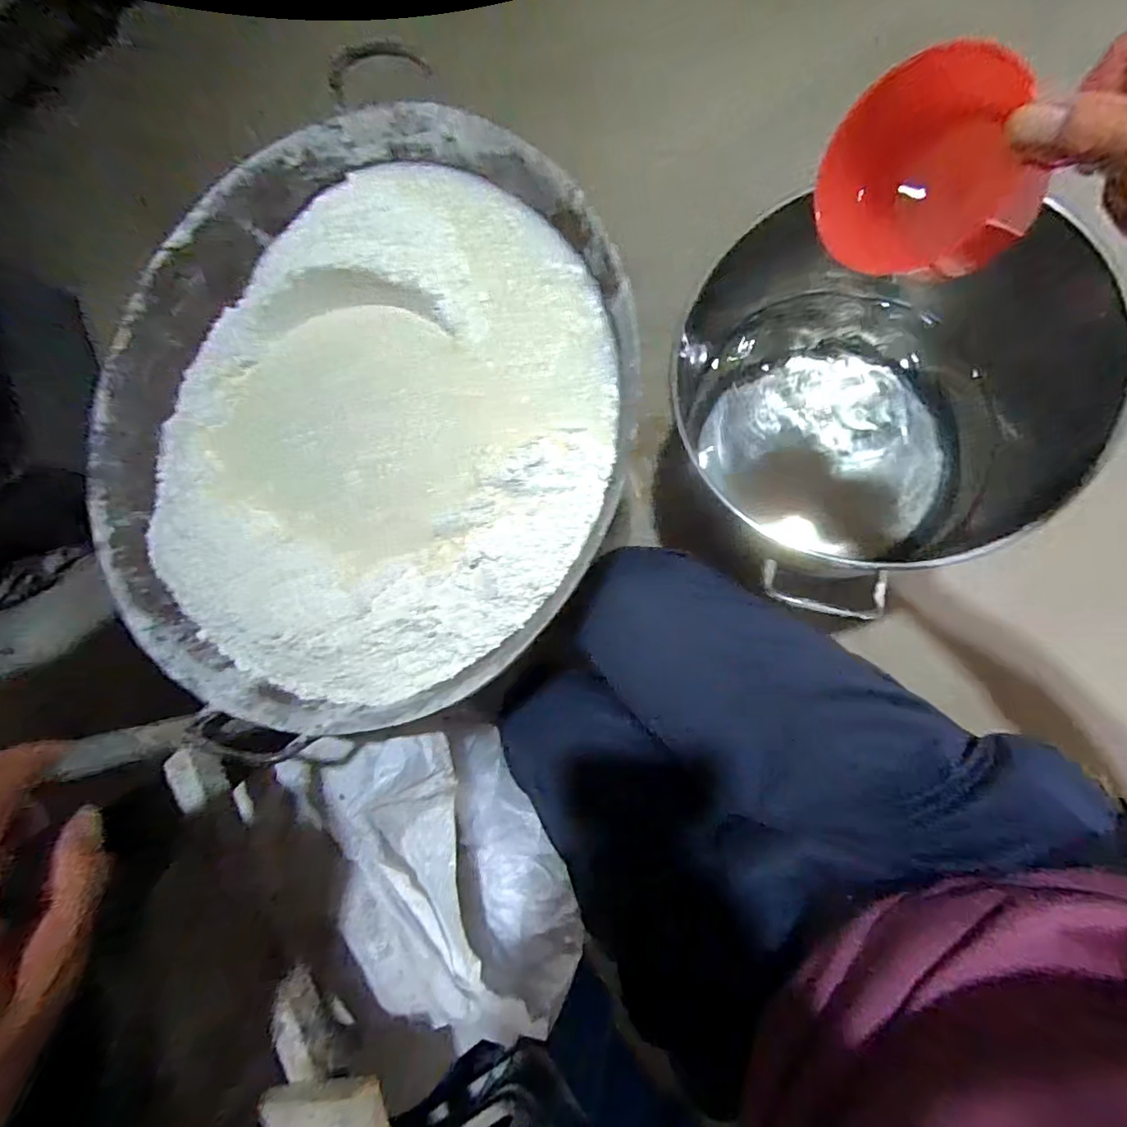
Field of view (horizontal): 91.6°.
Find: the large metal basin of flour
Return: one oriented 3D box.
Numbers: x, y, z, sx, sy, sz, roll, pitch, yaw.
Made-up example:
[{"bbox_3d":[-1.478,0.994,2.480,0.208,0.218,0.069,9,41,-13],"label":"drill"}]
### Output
[{"bbox_3d":[-0.201,-0.135,0.483,0.498,0.092,0.520,-1,84,15],"label":"large metal basin of flour"}]

